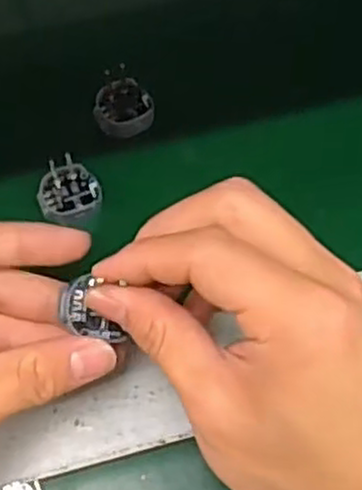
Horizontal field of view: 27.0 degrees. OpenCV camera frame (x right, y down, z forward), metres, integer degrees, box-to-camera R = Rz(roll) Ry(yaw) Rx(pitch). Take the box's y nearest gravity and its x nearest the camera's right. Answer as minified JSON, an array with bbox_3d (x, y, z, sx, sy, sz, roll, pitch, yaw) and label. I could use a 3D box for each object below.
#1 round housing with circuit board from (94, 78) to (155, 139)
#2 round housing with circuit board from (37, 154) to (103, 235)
[{"bbox_3d":[-0.028,-0.068,0.374,0.028,0.009,0.028,-15,68,-7],"label":"round housing with circuit board"},{"bbox_3d":[-0.052,-0.022,0.359,0.028,0.017,0.032,10,67,3],"label":"round housing with circuit board"}]

